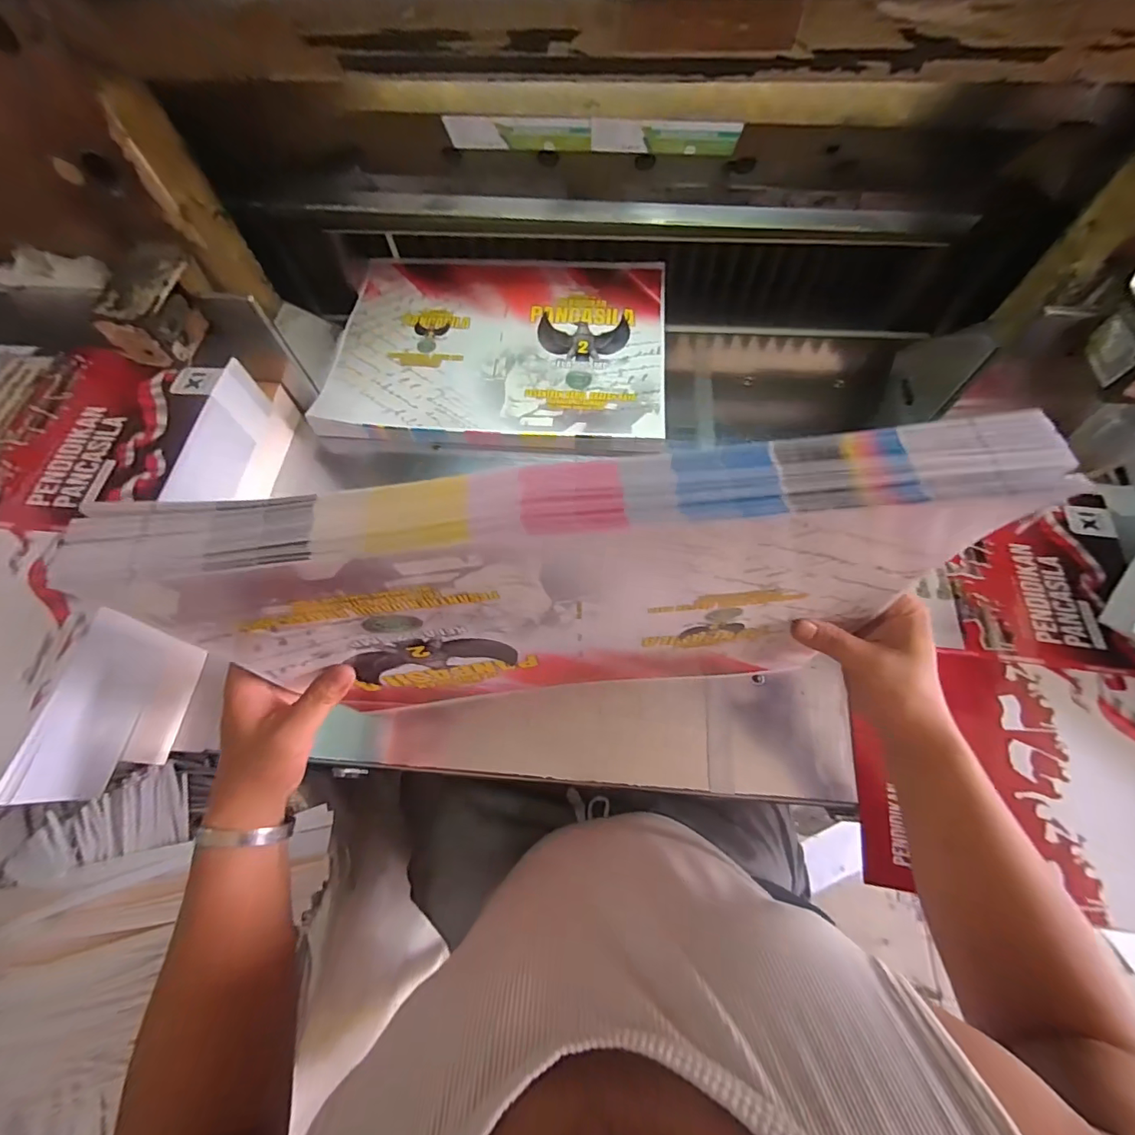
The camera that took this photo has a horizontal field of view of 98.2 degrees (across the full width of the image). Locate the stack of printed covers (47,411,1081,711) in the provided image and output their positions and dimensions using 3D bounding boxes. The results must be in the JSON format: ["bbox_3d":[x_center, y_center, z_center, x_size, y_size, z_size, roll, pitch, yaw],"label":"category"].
[{"bbox_3d":[0.006,0.025,0.338,0.440,0.282,0.051,-6,64,-2],"label":"stack of printed covers"}]

